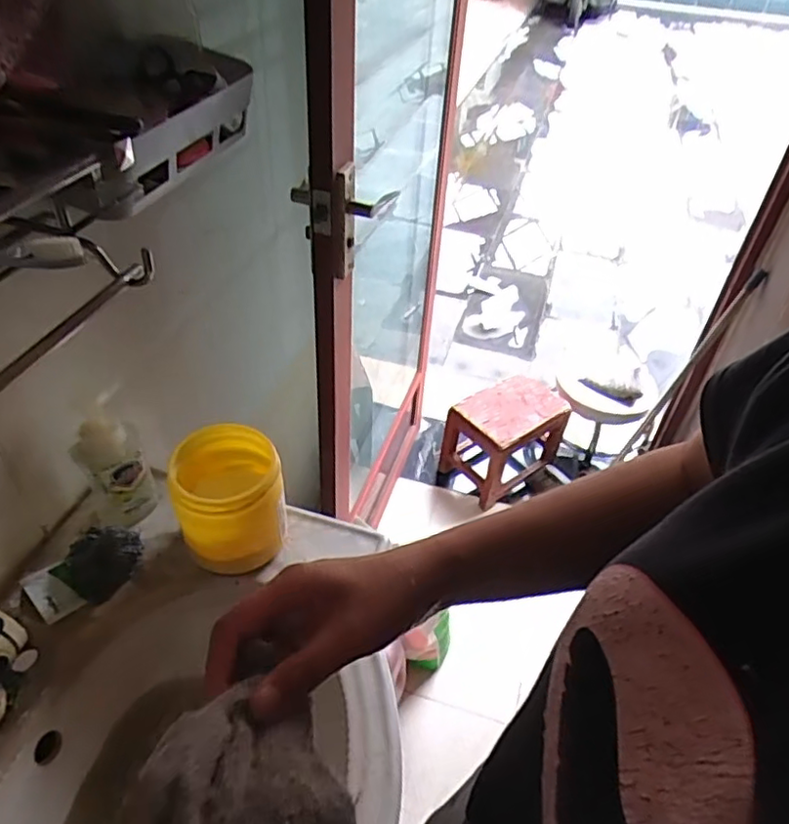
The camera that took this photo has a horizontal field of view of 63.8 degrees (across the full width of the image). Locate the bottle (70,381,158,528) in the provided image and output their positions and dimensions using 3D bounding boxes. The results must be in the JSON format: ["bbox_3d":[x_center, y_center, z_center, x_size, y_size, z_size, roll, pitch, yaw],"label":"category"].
[{"bbox_3d":[-0.299,0.050,0.674,0.068,0.144,0.050,-21,48,-26],"label":"bottle"}]

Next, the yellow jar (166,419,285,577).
[{"bbox_3d":[-0.171,0.095,0.669,0.101,0.118,0.114,-2,42,-8],"label":"yellow jar"}]

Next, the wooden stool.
[{"bbox_3d":[0.321,0.078,1.812,0.331,0.285,0.204,-29,52,-32],"label":"wooden stool"}]

